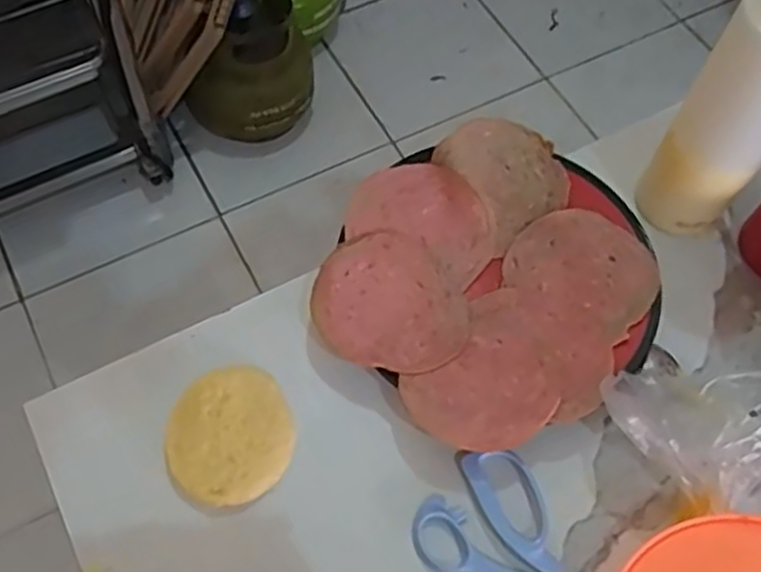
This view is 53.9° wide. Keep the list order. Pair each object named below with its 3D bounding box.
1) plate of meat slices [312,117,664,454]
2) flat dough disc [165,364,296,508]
[{"bbox_3d":[0.077,-0.006,0.513,0.222,0.035,0.209,1,62,-3],"label":"plate of meat slices"},{"bbox_3d":[-0.094,0.093,0.471,0.075,0.010,0.084,-5,62,-6],"label":"flat dough disc"}]

